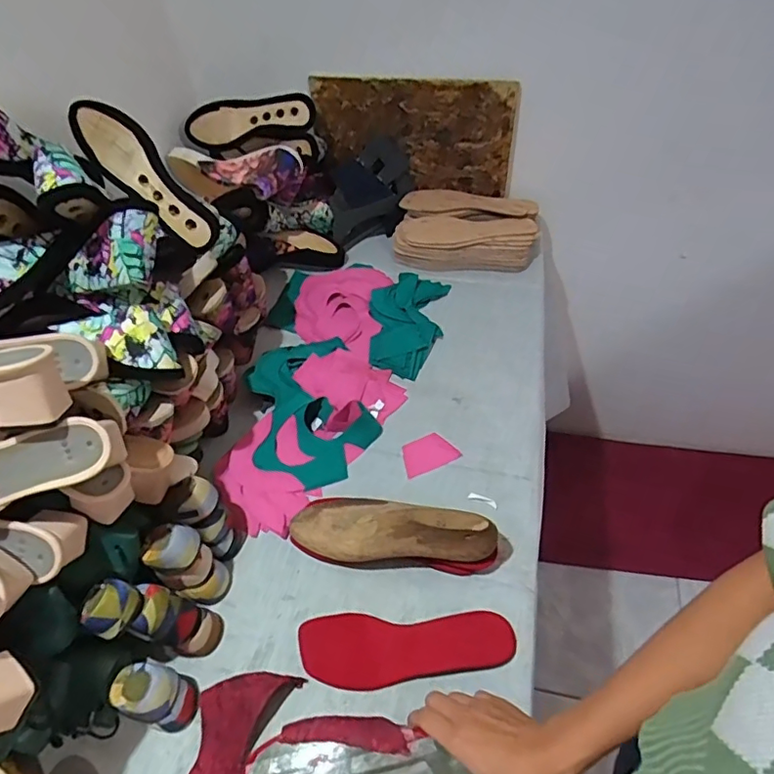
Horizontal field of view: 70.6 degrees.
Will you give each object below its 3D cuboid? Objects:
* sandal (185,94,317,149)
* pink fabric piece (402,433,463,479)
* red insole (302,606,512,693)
[{"bbox_3d":[-0.249,-0.482,1.002,0.235,0.069,0.056,-2,51,4],"label":"sandal"},{"bbox_3d":[0.058,0.095,0.783,0.080,0.008,0.054,-23,52,-13],"label":"pink fabric piece"},{"bbox_3d":[0.023,0.292,0.611,0.233,0.009,0.073,-2,59,1],"label":"red insole"}]

